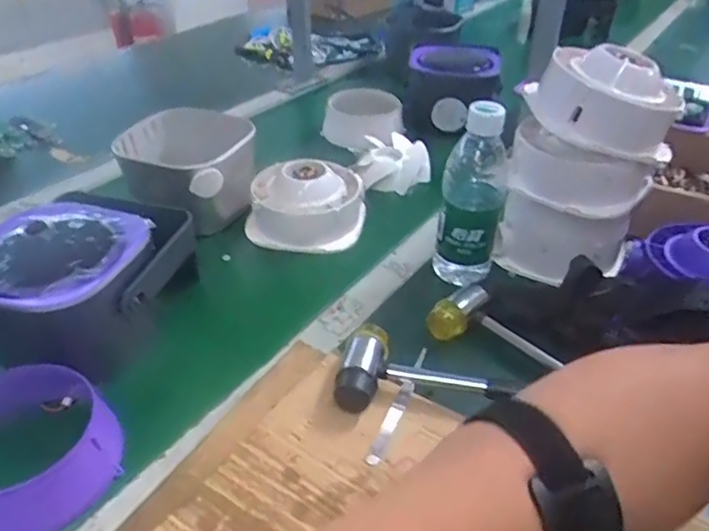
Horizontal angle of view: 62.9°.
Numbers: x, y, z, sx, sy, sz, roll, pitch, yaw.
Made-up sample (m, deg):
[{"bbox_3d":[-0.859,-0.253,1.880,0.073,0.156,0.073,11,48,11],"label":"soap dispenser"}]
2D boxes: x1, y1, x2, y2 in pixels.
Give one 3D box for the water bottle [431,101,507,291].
[{"bbox_3d":[0.120,-0.068,0.586,0.060,0.188,0.063,15,39,18],"label":"water bottle"}]

